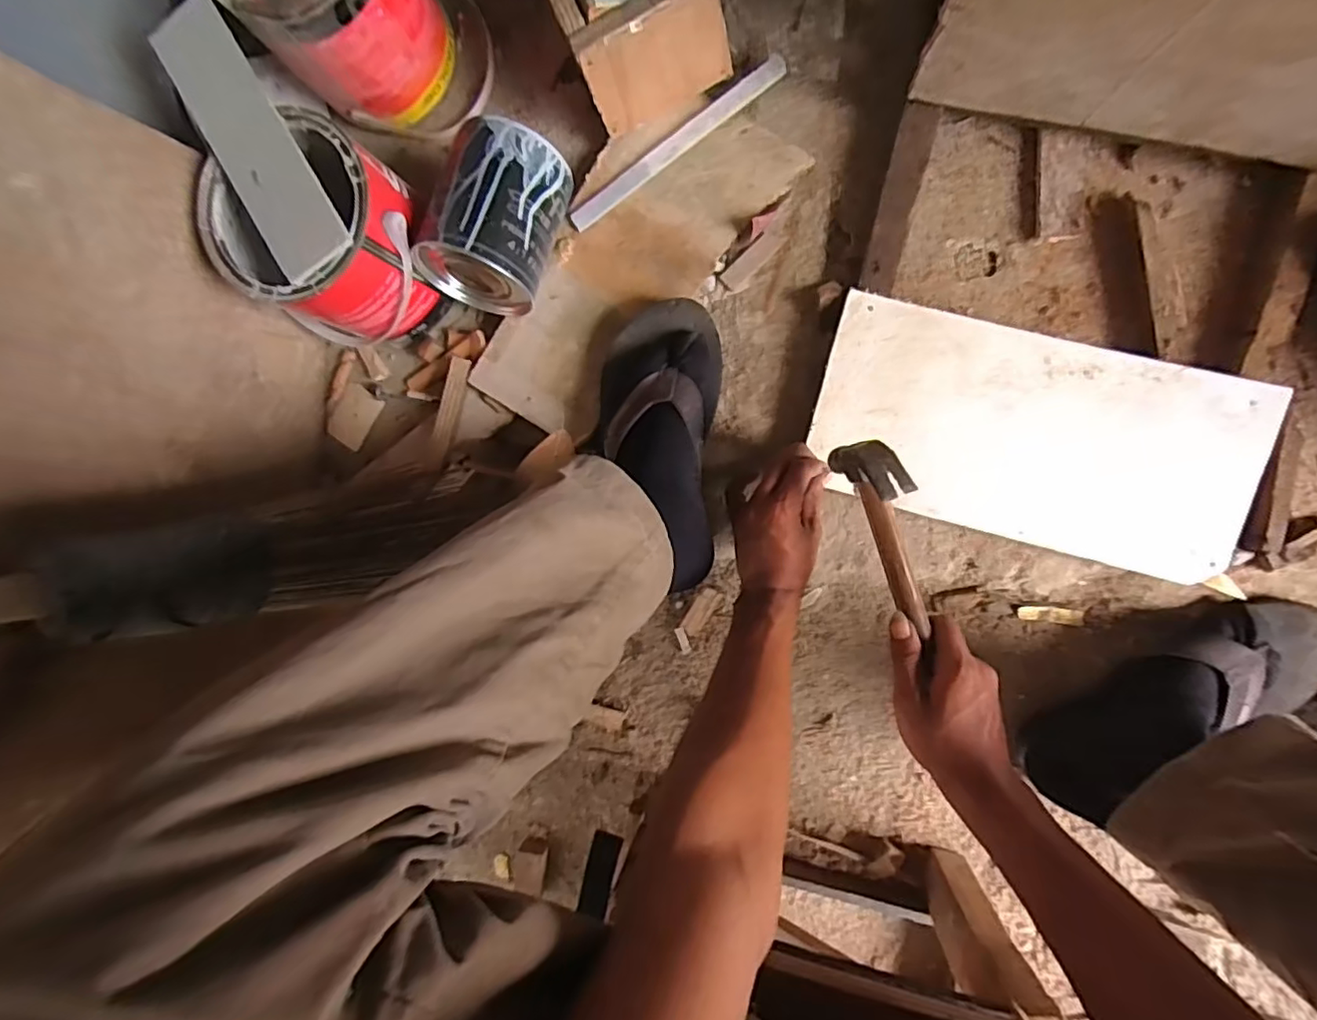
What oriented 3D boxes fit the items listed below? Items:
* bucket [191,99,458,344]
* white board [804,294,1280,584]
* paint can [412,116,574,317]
[{"bbox_3d":[-0.286,-0.234,0.554,0.159,0.148,0.142,-31,87,8],"label":"bucket"},{"bbox_3d":[0.317,-0.066,0.521,0.353,0.016,0.176,19,94,7],"label":"white board"},{"bbox_3d":[-0.146,-0.261,0.541,0.103,0.105,0.138,17,94,8],"label":"paint can"}]

